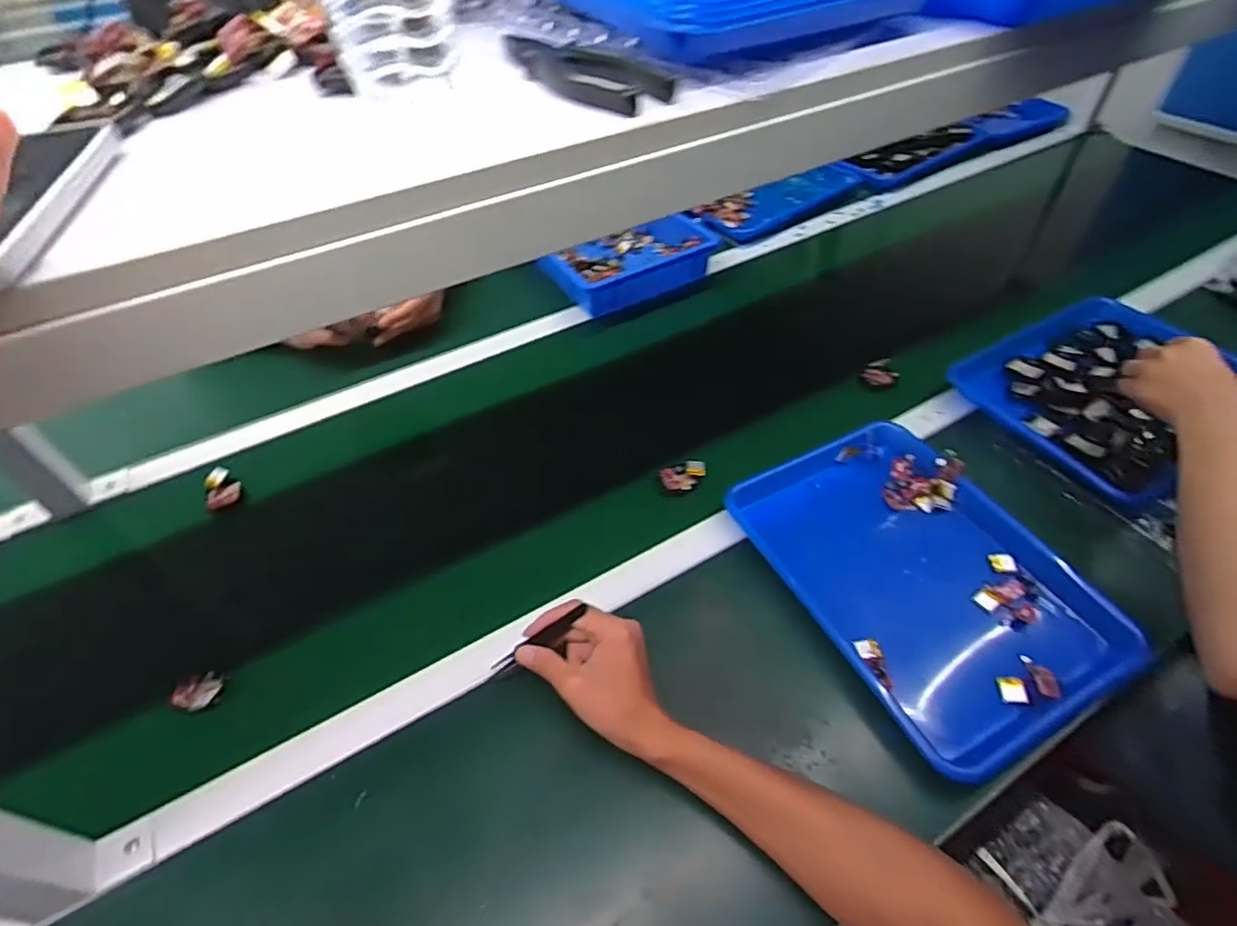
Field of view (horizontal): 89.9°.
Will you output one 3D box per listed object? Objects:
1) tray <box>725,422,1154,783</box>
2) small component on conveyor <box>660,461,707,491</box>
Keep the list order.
[{"bbox_3d":[0.293,0.113,0.622,0.245,0.054,0.341,-23,50,-18],"label":"tray"},{"bbox_3d":[0.077,0.015,0.713,0.052,0.008,0.036,-7,47,-5],"label":"small component on conveyor"}]

